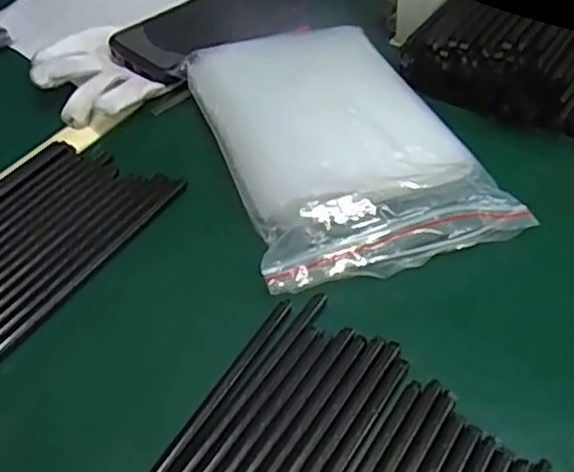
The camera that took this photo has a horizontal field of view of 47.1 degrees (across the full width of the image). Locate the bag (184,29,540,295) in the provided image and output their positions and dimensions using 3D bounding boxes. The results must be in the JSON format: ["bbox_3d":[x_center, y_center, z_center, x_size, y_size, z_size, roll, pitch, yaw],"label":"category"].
[{"bbox_3d":[0.028,-0.070,0.430,0.146,0.034,0.230,-16,47,-10],"label":"bag"}]

